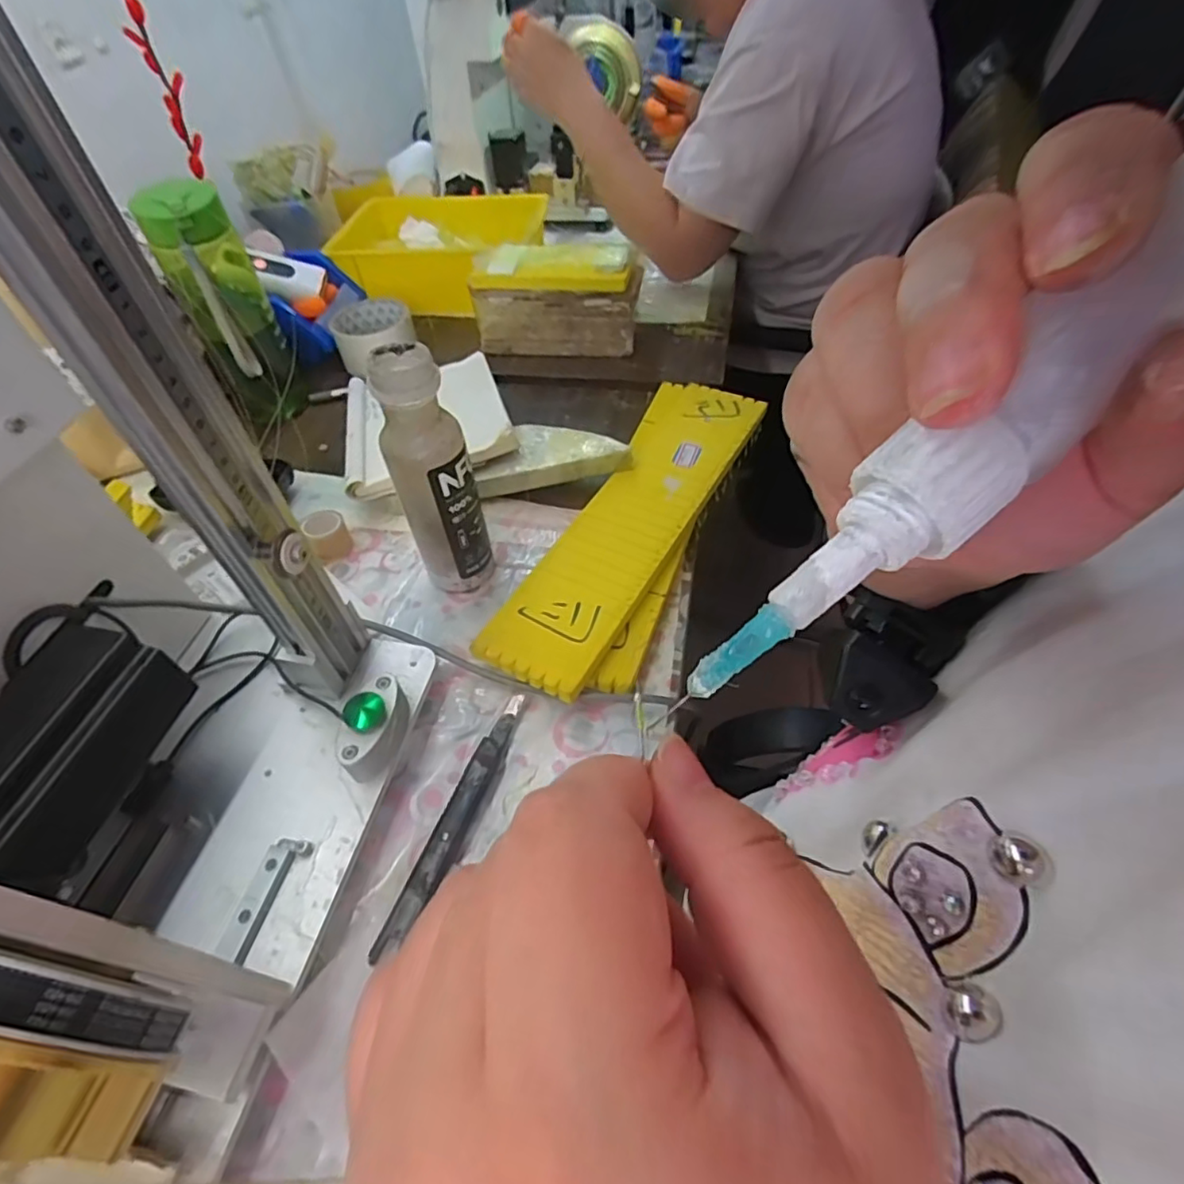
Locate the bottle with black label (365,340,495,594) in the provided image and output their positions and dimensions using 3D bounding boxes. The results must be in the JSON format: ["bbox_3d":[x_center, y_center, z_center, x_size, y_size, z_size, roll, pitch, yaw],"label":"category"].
[{"bbox_3d":[-0.104,-0.071,0.417,0.052,0.185,0.046,-18,55,-11],"label":"bottle with black label"}]

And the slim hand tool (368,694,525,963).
[{"bbox_3d":[-0.076,0.128,0.356,0.019,0.012,0.157,14,53,15],"label":"slim hand tool"}]

